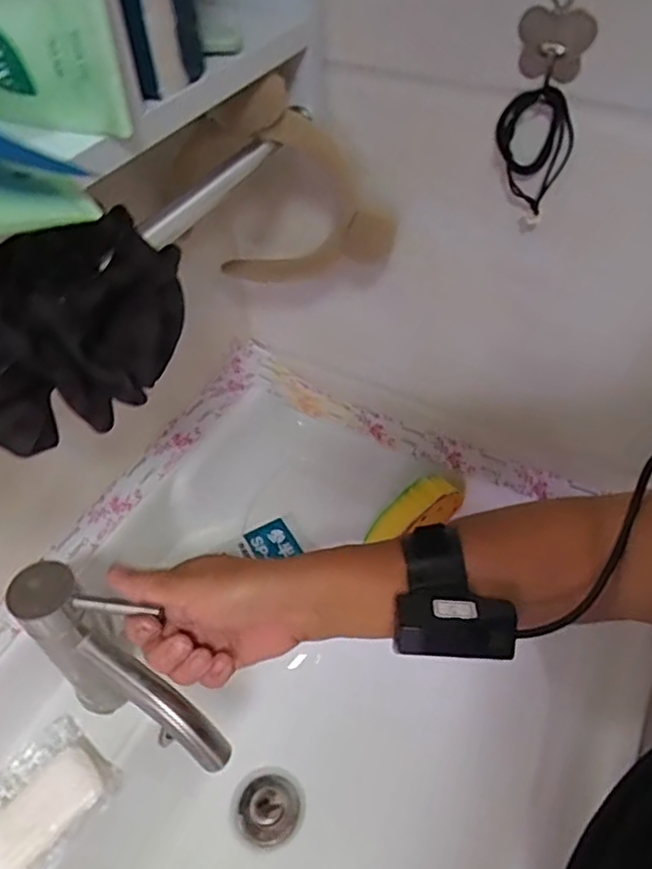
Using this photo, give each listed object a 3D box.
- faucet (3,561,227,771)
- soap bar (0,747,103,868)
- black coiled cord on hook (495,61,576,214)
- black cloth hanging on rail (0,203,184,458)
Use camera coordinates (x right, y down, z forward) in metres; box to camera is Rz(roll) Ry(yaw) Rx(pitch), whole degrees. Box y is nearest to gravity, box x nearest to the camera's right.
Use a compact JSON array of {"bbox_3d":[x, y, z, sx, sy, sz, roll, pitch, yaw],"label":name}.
[{"bbox_3d":[-0.136,0.177,0.469,0.154,0.175,0.050,19,52,19],"label":"faucet"},{"bbox_3d":[-0.216,0.283,0.479,0.047,0.019,0.092,34,58,28],"label":"soap bar"},{"bbox_3d":[0.134,-0.188,0.417,0.050,0.081,0.025,14,50,15],"label":"black coiled cord on hook"},{"bbox_3d":[-0.127,-0.053,0.325,0.079,0.079,0.139,34,58,28],"label":"black cloth hanging on rail"}]

